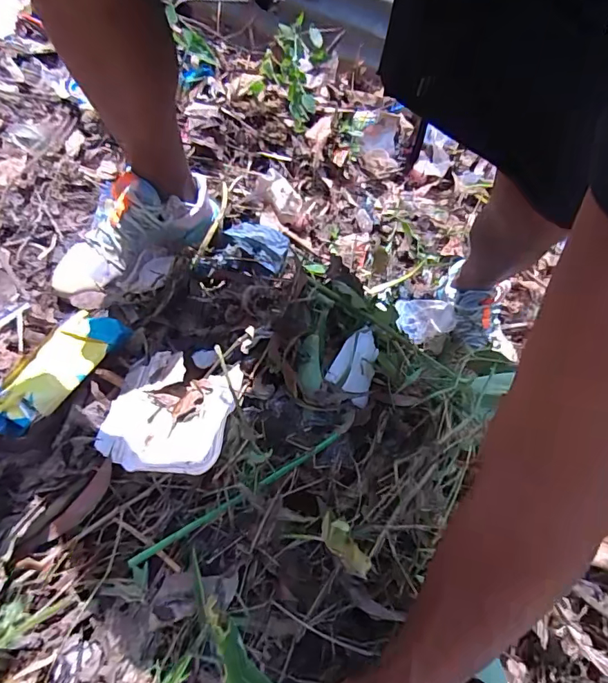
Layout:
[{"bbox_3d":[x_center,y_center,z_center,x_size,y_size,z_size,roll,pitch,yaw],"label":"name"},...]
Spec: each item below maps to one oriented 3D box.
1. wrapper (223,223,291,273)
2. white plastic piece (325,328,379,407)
[{"bbox_3d":[-0.074,-0.164,0.788,0.101,0.020,0.062,31,74,-6],"label":"wrapper"},{"bbox_3d":[0.075,0.031,0.643,0.073,0.013,0.084,31,85,-19],"label":"white plastic piece"}]

